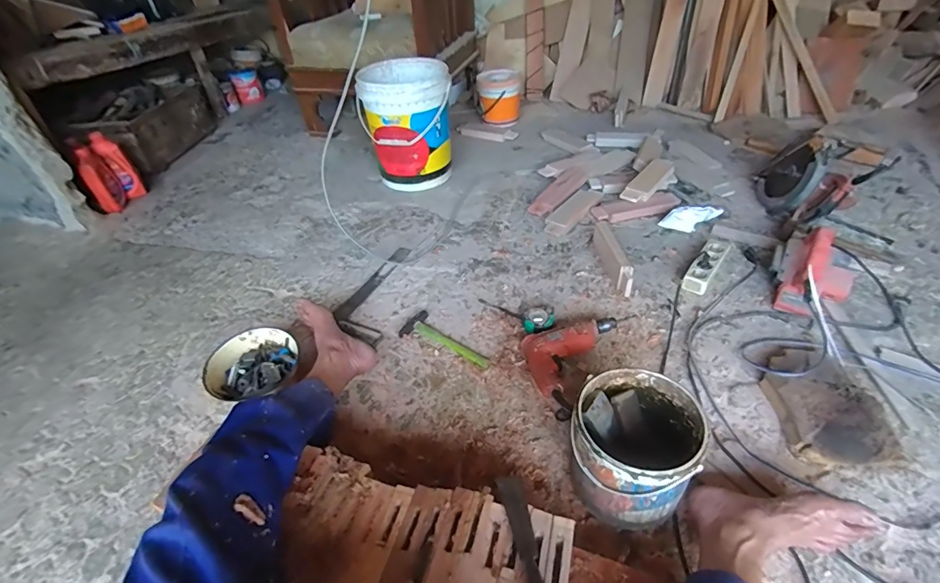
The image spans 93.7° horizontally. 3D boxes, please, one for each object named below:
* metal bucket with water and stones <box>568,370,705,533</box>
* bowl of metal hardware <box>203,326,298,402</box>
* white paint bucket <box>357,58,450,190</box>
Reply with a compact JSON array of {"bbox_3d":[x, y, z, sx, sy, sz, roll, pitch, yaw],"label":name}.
[{"bbox_3d":[0.256,0.248,0.706,0.172,0.183,0.184,-3,42,3],"label":"metal bucket with water and stones"},{"bbox_3d":[-0.455,0.147,0.934,0.168,0.047,0.156,-10,42,-5],"label":"bowl of metal hardware"},{"bbox_3d":[-0.217,-0.594,1.579,0.299,0.351,0.315,-14,43,-10],"label":"white paint bucket"}]

